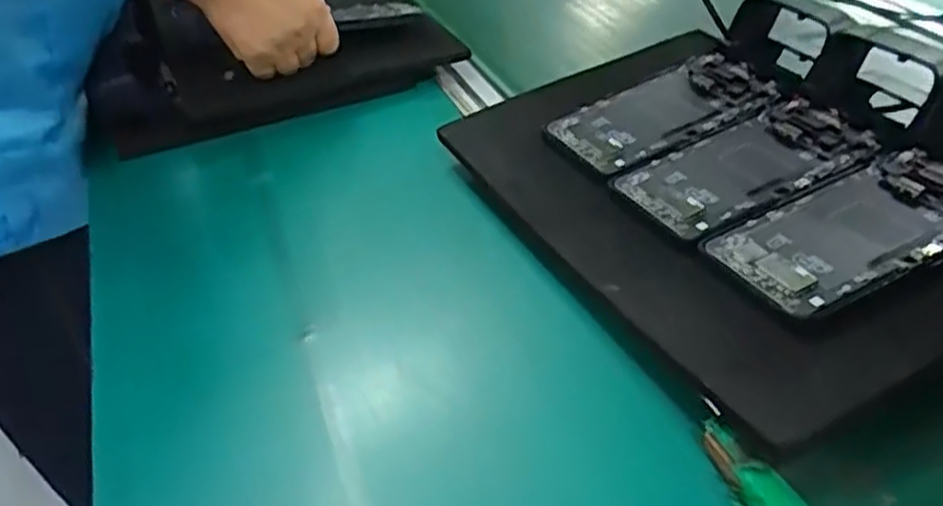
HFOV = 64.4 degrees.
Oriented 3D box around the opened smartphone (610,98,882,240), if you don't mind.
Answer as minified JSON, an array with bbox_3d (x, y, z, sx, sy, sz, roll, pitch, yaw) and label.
[{"bbox_3d":[0.167,-0.055,0.458,0.149,0.004,0.077,-23,40,-12],"label":"opened smartphone"}]

